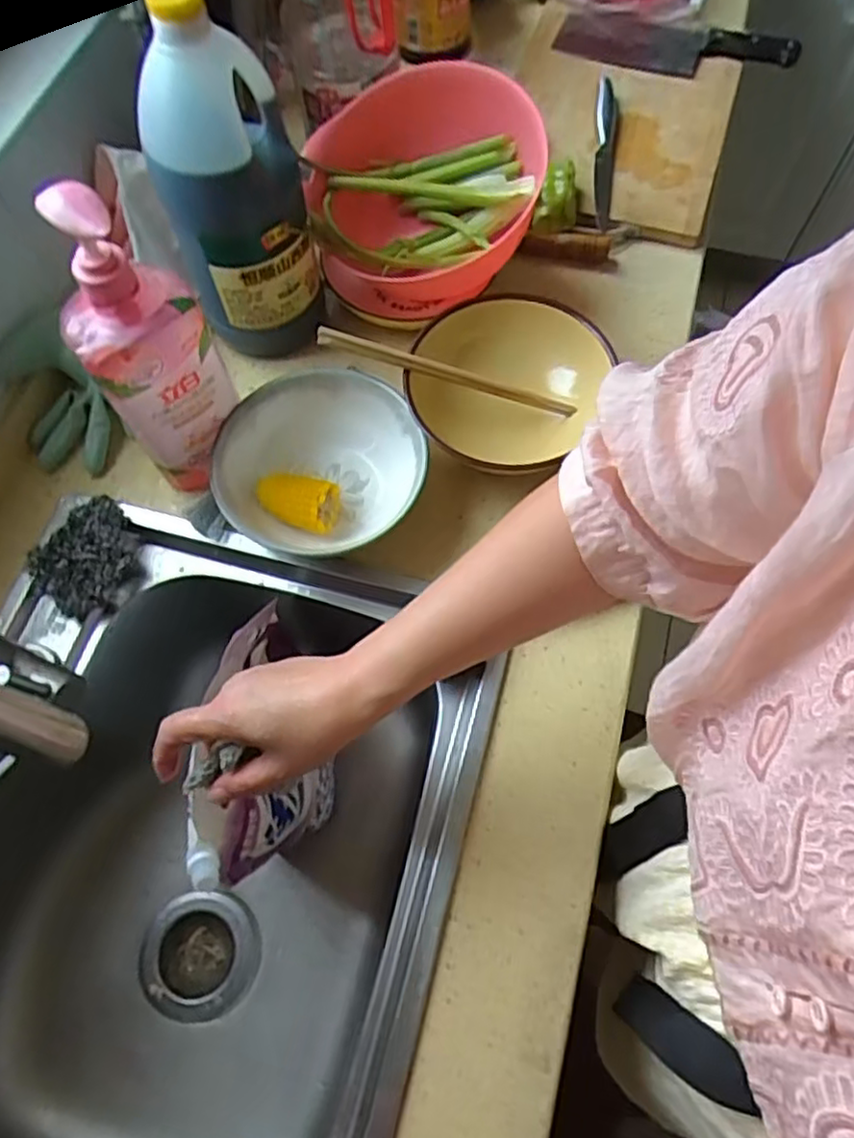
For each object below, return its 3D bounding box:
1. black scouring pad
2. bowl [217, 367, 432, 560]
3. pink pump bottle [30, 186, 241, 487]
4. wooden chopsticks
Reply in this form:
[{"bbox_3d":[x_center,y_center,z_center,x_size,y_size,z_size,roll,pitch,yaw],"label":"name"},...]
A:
[{"bbox_3d":[-0.289,-0.010,0.586,0.083,0.031,0.079,-32,71,-12],"label":"black scouring pad"},{"bbox_3d":[-0.089,-0.082,0.584,0.170,0.060,0.155,-30,70,-11],"label":"bowl"},{"bbox_3d":[-0.203,-0.155,0.507,0.090,0.248,0.064,-30,70,-11],"label":"pink pump bottle"},{"bbox_3d":[0.021,-0.165,0.587,0.232,0.020,0.009,13,67,-16],"label":"wooden chopsticks"}]

